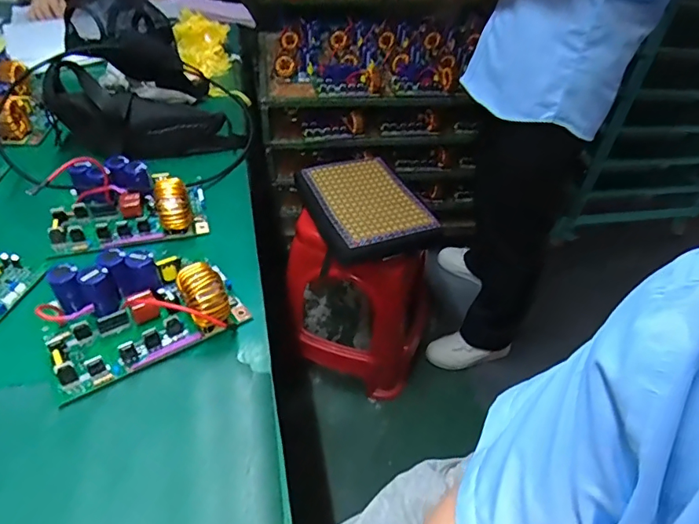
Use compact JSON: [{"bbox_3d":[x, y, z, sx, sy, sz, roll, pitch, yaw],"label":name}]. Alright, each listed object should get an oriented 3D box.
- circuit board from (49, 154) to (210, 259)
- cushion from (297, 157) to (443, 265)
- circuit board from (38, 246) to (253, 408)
[{"bbox_3d":[-0.292,-0.085,0.637,0.188,0.059,0.132,-7,43,-13],"label":"circuit board"},{"bbox_3d":[0.029,-0.140,1.109,0.244,0.043,0.326,-14,45,-20],"label":"cushion"},{"bbox_3d":[-0.217,0.041,0.502,0.188,0.065,0.130,-19,47,-24],"label":"circuit board"}]

